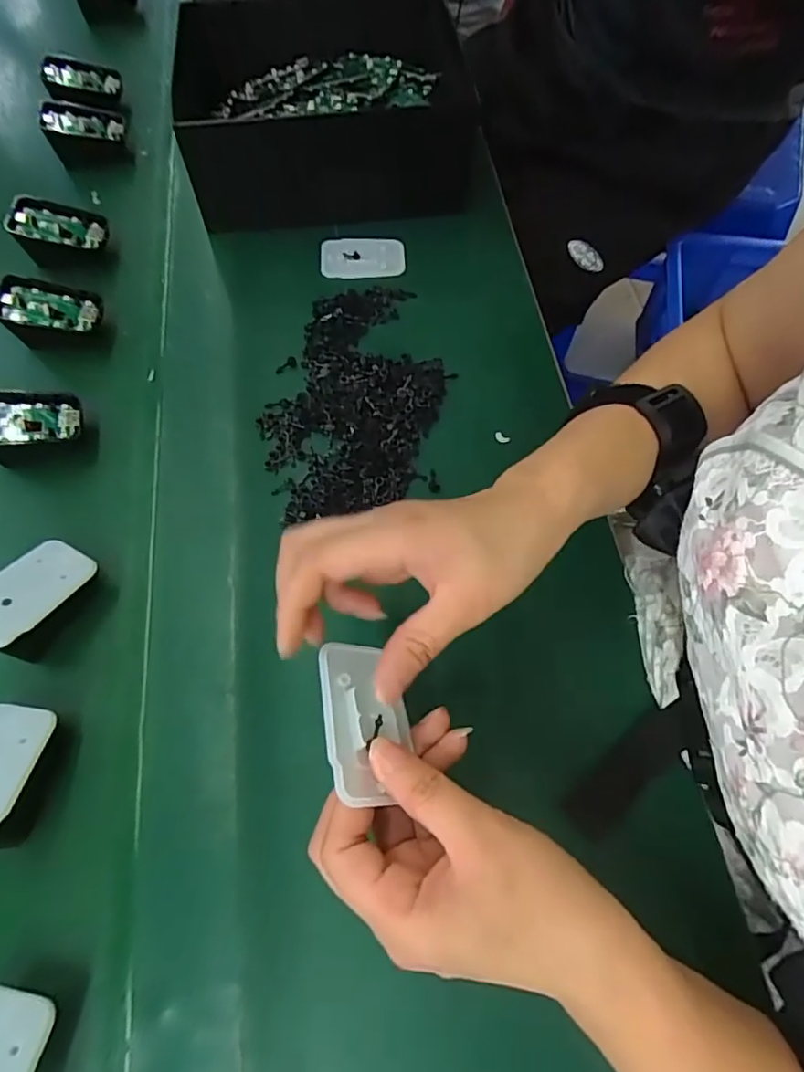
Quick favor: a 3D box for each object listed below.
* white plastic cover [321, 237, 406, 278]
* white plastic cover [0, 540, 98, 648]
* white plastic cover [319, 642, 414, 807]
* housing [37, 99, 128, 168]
[{"bbox_3d":[-0.034,-0.239,0.480,0.071,0.009,0.043,-3,65,-1],"label":"white plastic cover"},{"bbox_3d":[-0.213,0.031,0.318,0.043,0.004,0.068,29,48,11],"label":"white plastic cover"},{"bbox_3d":[-0.015,0.078,0.243,0.039,0.006,0.067,14,44,-31],"label":"white plastic cover"},{"bbox_3d":[-0.295,-0.379,0.525,0.068,0.042,0.050,-16,66,-6],"label":"housing"}]

